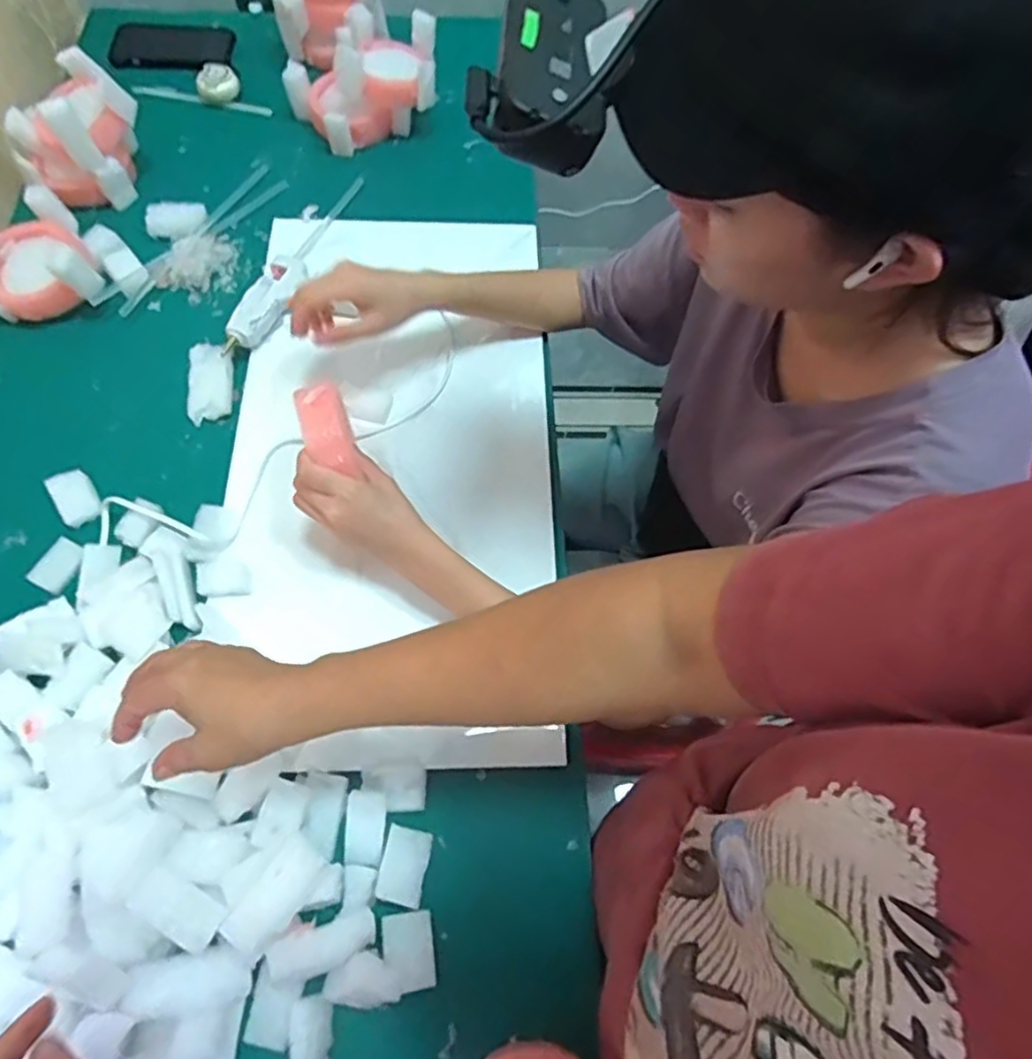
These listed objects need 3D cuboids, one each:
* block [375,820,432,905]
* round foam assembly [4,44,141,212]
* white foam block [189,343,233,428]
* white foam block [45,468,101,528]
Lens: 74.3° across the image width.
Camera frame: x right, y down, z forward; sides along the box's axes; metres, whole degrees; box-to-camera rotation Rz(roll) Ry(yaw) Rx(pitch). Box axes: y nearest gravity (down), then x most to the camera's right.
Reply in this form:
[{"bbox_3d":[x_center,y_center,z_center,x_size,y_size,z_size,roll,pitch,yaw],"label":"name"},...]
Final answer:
[{"bbox_3d":[-0.081,0.243,0.494,0.033,0.014,0.049,10,64,2],"label":"block"},{"bbox_3d":[-0.472,-0.436,0.745,0.107,0.102,0.114,1,64,-2],"label":"round foam assembly"},{"bbox_3d":[-0.300,-0.148,0.668,0.041,0.021,0.086,-10,65,-8],"label":"white foam block"},{"bbox_3d":[-0.394,-0.031,0.606,0.032,0.007,0.054,-33,70,-17],"label":"white foam block"}]

